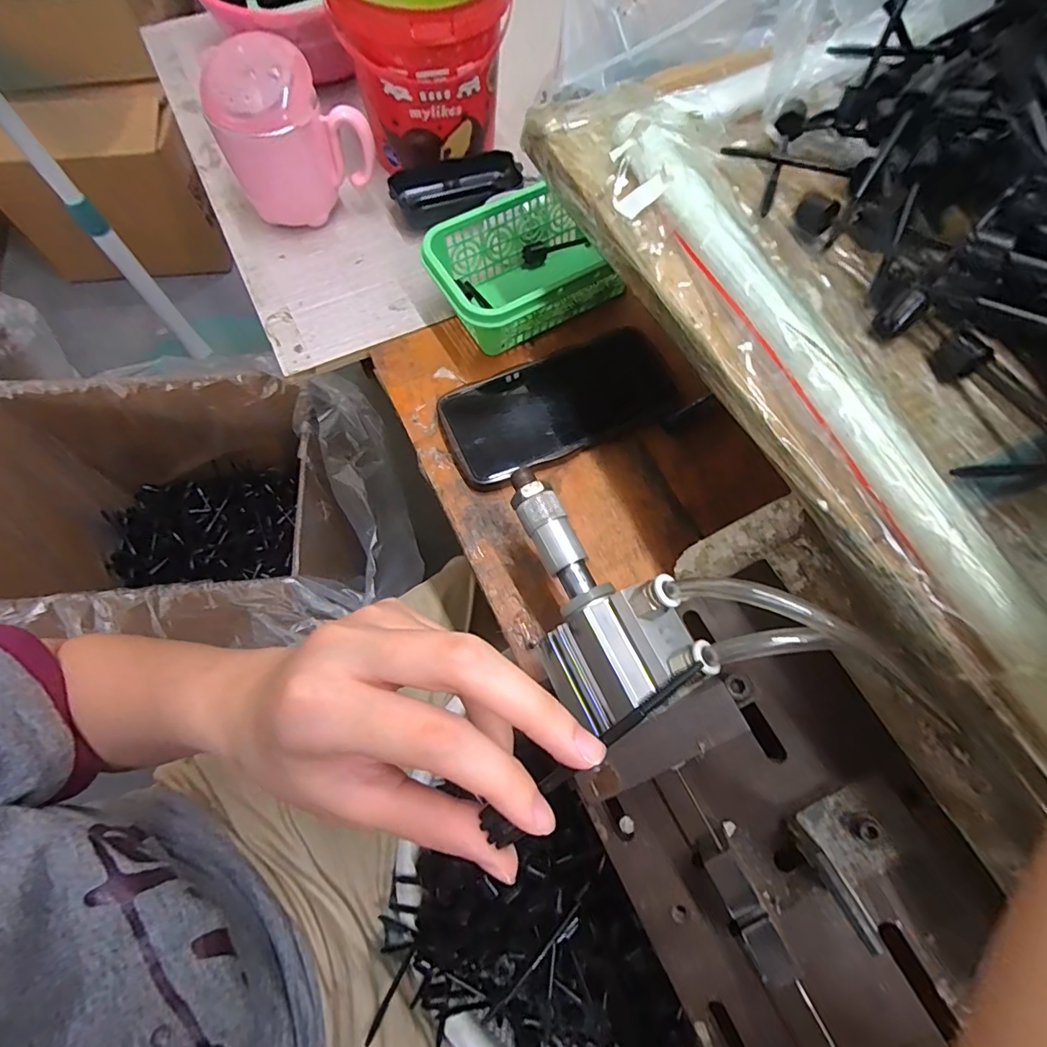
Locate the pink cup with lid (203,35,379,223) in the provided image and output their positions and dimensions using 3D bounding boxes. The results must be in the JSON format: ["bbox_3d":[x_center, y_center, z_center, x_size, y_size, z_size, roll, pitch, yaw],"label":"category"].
[{"bbox_3d":[-0.179,-0.296,0.397,0.098,0.104,0.074,-32,73,-13],"label":"pink cup with lid"}]

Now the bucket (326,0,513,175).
[{"bbox_3d":[-0.079,-0.376,0.402,0.123,0.151,0.125,1,68,-2],"label":"bucket"}]

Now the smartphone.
[{"bbox_3d":[0.026,-0.087,0.369,0.168,0.011,0.079,-25,71,-11],"label":"smartphone"}]

